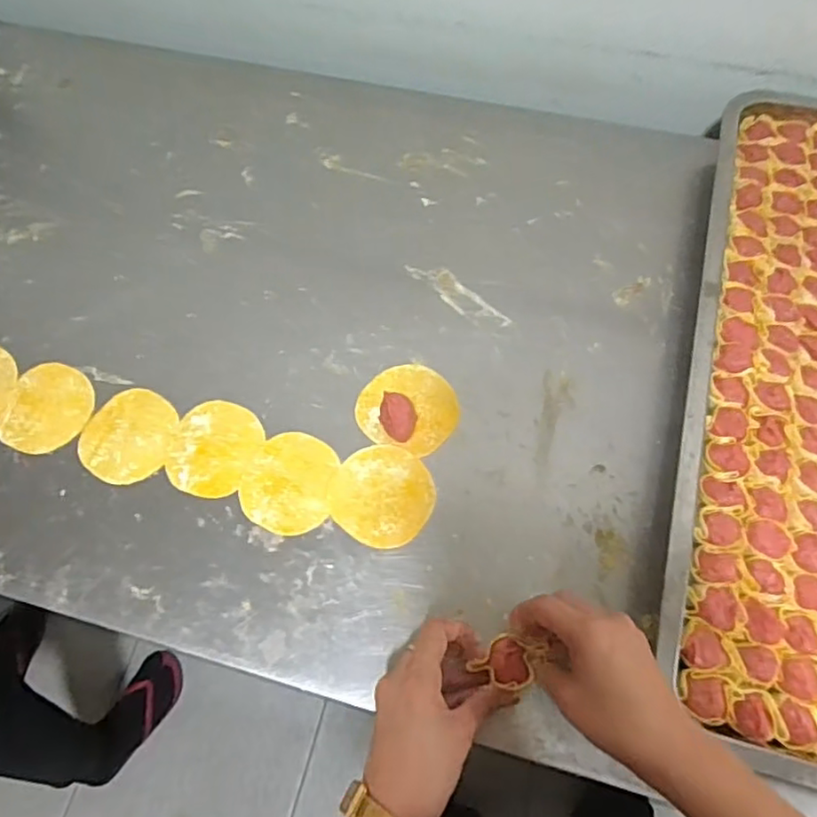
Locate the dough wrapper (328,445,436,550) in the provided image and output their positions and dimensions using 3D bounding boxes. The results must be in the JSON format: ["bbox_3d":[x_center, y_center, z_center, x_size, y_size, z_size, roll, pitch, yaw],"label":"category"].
[{"bbox_3d":[-0.021,0.069,0.506,0.084,0.004,0.080,-1,67,1],"label":"dough wrapper"}]

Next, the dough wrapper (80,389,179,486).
[{"bbox_3d":[-0.241,0.023,0.536,0.076,0.004,0.084,10,67,6],"label":"dough wrapper"}]

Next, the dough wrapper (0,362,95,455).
[{"bbox_3d":[-0.317,0.000,0.546,0.078,0.005,0.080,25,69,11],"label":"dough wrapper"}]

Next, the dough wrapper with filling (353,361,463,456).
[{"bbox_3d":[0.000,-0.006,0.526,0.084,0.027,0.079,-1,67,1],"label":"dough wrapper with filling"}]

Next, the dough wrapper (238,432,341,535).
[{"bbox_3d":[-0.099,0.061,0.513,0.074,0.004,0.084,8,67,5],"label":"dough wrapper"}]

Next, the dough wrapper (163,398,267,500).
[{"bbox_3d":[-0.166,0.033,0.528,0.071,0.004,0.082,22,69,10],"label":"dough wrapper"}]

